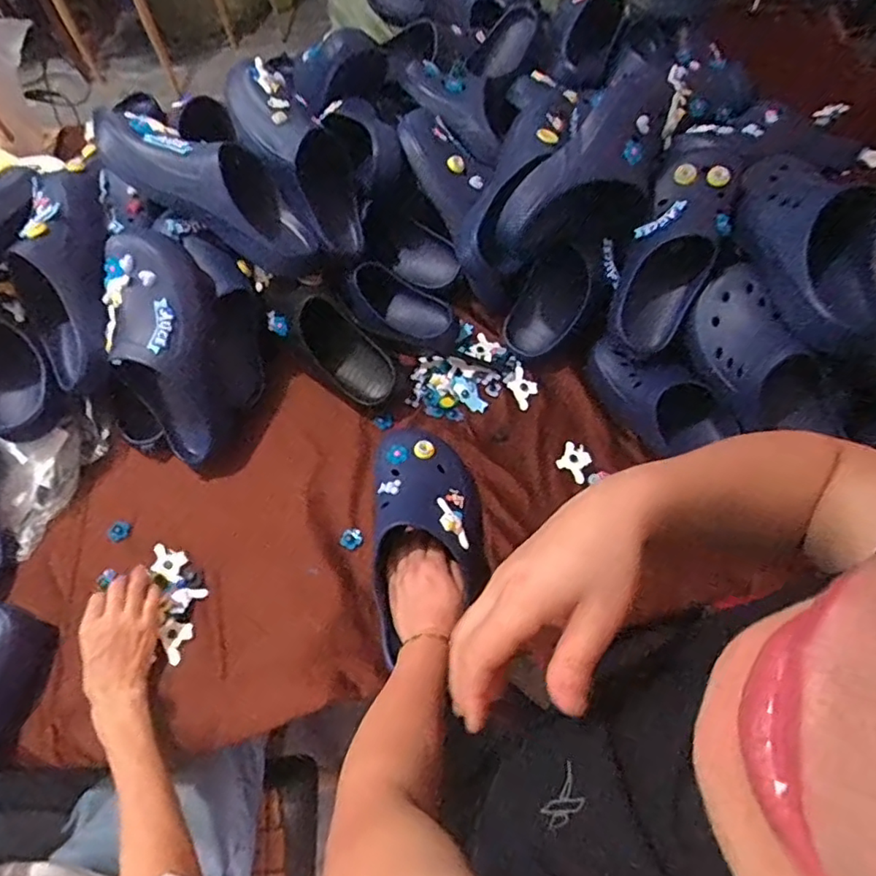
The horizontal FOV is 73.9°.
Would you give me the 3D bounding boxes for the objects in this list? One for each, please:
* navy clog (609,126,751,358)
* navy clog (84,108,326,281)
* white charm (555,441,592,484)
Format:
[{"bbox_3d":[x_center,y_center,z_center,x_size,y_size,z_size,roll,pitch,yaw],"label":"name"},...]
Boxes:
[{"bbox_3d":[0.301,-0.243,0.729,0.097,0.083,0.265,21,103,16],"label":"navy clog"},{"bbox_3d":[-0.274,-0.320,0.734,0.296,0.091,0.114,29,62,-15],"label":"navy clog"},{"bbox_3d":[0.179,0.031,0.760,0.042,0.006,0.047,27,65,18],"label":"white charm"}]

